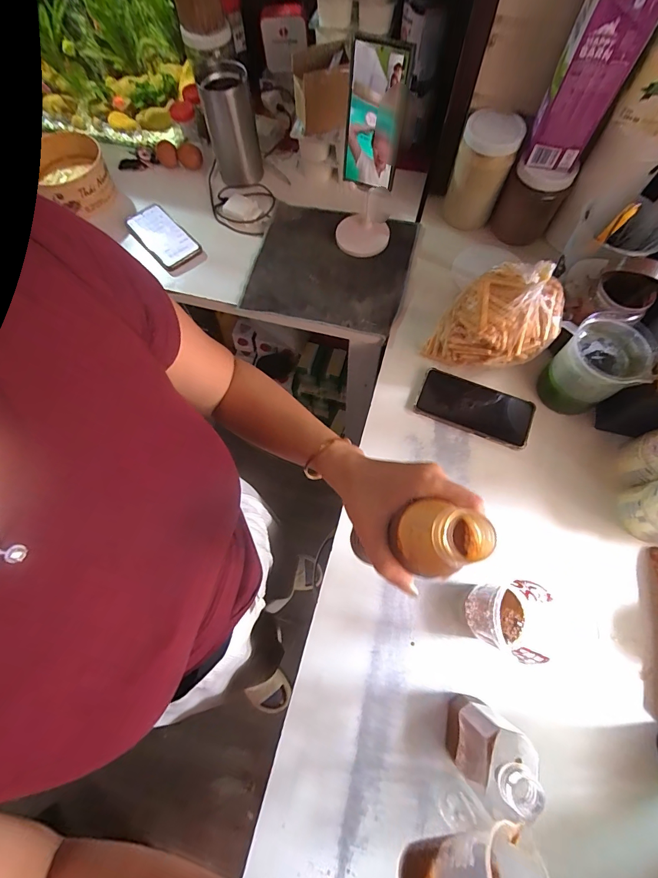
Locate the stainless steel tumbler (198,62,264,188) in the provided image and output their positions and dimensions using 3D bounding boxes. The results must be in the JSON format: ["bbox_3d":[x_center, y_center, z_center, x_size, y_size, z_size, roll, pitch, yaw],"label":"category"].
[{"bbox_3d":[-0.175,-0.561,0.690,0.085,0.152,0.089,-11,69,-2],"label":"stainless steel tumbler"}]

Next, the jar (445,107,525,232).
[{"bbox_3d":[0.251,-0.441,0.645,0.085,0.151,0.087,-1,69,2],"label":"jar"}]

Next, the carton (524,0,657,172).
[{"bbox_3d":[0.339,-0.474,0.497,0.085,0.194,0.066,23,72,11],"label":"carton"}]

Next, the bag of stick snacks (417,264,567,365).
[{"bbox_3d":[0.233,-0.161,0.533,0.152,0.161,0.101,23,72,9],"label":"bag of stick snacks"}]

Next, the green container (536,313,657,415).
[{"bbox_3d":[0.361,-0.096,0.531,0.108,0.109,0.100,-1,70,1],"label":"green container"}]

